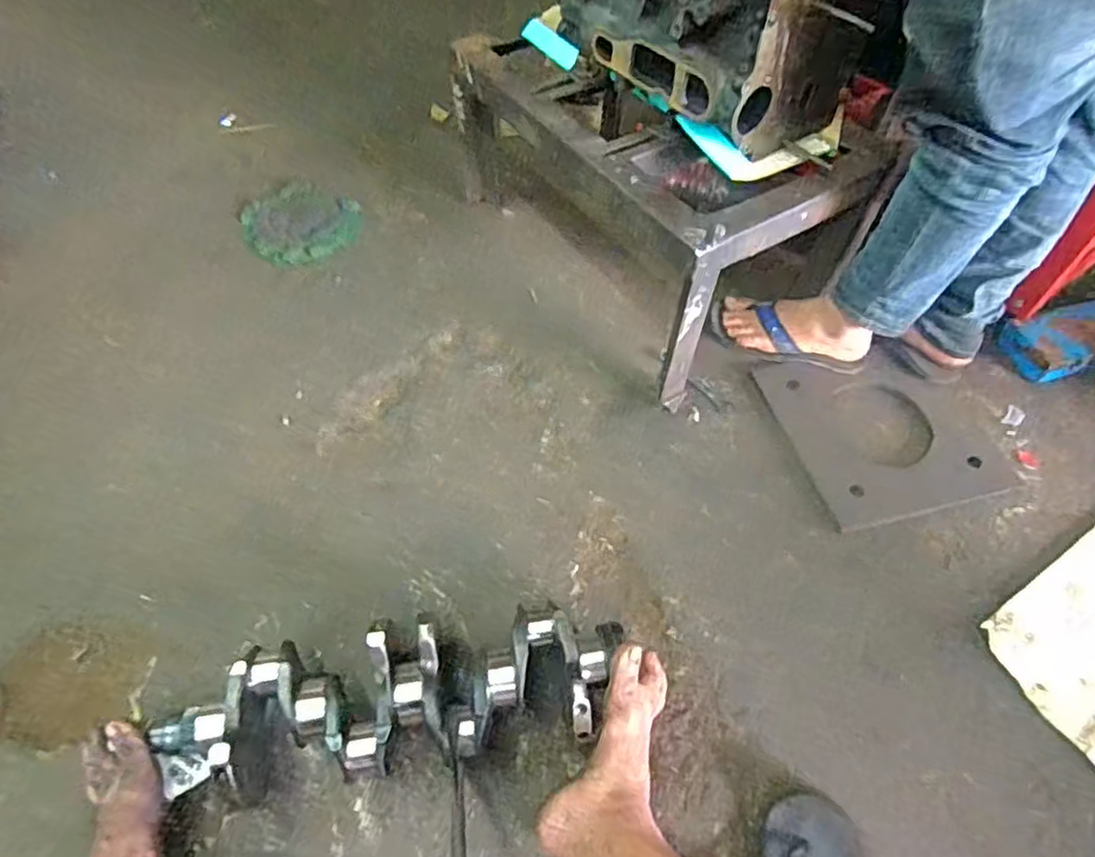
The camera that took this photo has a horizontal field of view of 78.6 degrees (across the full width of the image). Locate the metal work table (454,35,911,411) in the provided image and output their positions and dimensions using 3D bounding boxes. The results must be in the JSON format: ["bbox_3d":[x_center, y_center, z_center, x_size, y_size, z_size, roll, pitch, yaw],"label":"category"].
[{"bbox_3d":[0.165,-0.415,1.117,0.397,0.333,0.630,-29,60,-19],"label":"metal work table"}]

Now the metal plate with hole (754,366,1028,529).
[{"bbox_3d":[0.525,-0.002,1.045,0.319,0.019,0.286,-12,58,-11],"label":"metal plate with hole"}]

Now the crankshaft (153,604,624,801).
[{"bbox_3d":[-0.167,0.299,0.743,0.489,0.145,0.142,-8,58,-7],"label":"crankshaft"}]

